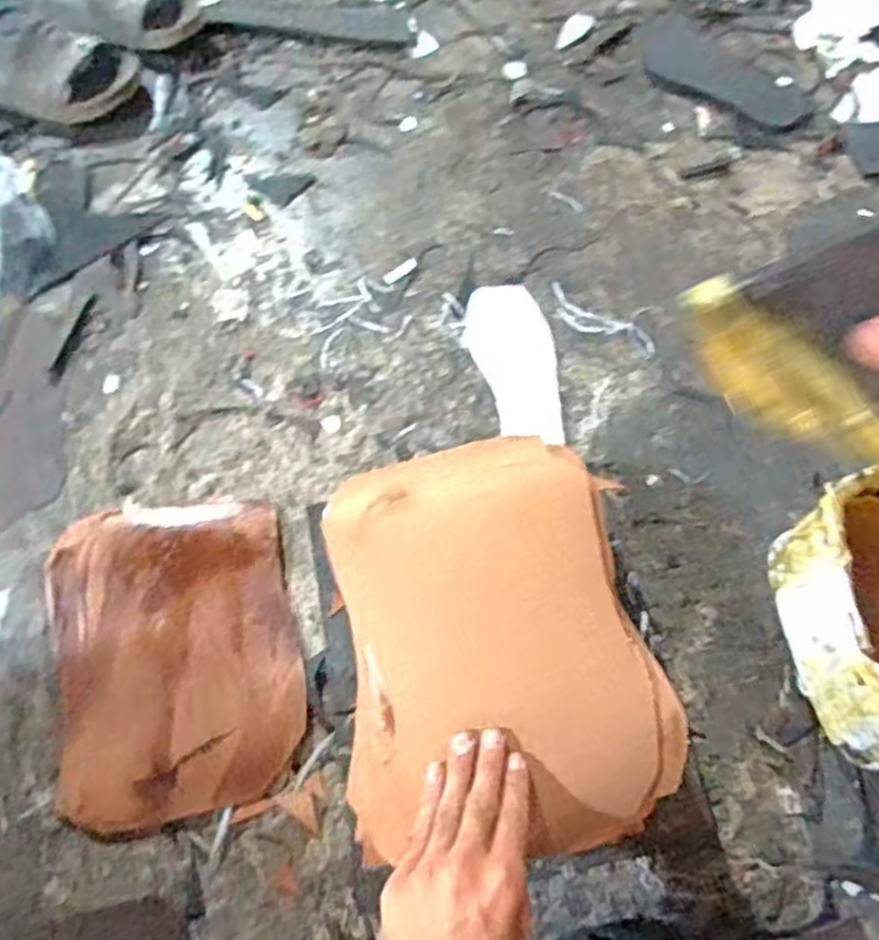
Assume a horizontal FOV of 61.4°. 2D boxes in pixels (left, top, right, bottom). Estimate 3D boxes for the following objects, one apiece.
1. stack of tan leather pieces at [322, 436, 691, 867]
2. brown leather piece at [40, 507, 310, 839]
[{"bbox_3d":[0.036,0.109,0.507,0.207,0.023,0.270,-10,65,-2],"label":"stack of tan leather pieces"},{"bbox_3d":[-0.227,0.153,0.638,0.199,0.018,0.266,-12,66,-8],"label":"brown leather piece"}]

